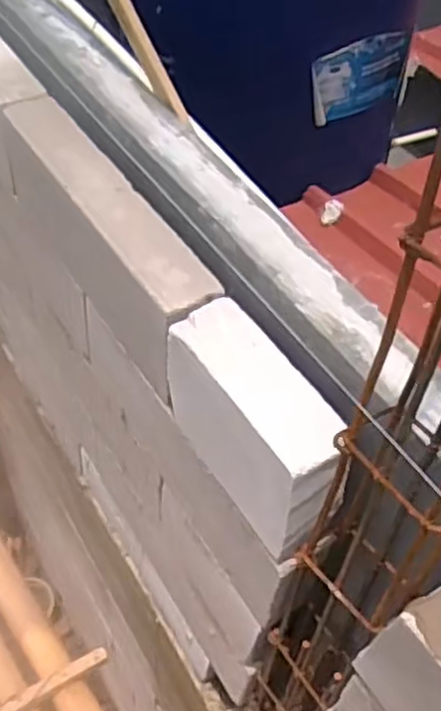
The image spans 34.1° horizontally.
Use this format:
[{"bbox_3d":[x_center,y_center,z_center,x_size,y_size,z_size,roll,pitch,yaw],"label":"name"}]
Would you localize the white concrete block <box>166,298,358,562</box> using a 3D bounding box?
[{"bbox_3d":[0.045,0.097,0.968,0.102,0.199,0.310,-23,55,-24],"label":"white concrete block"}]

